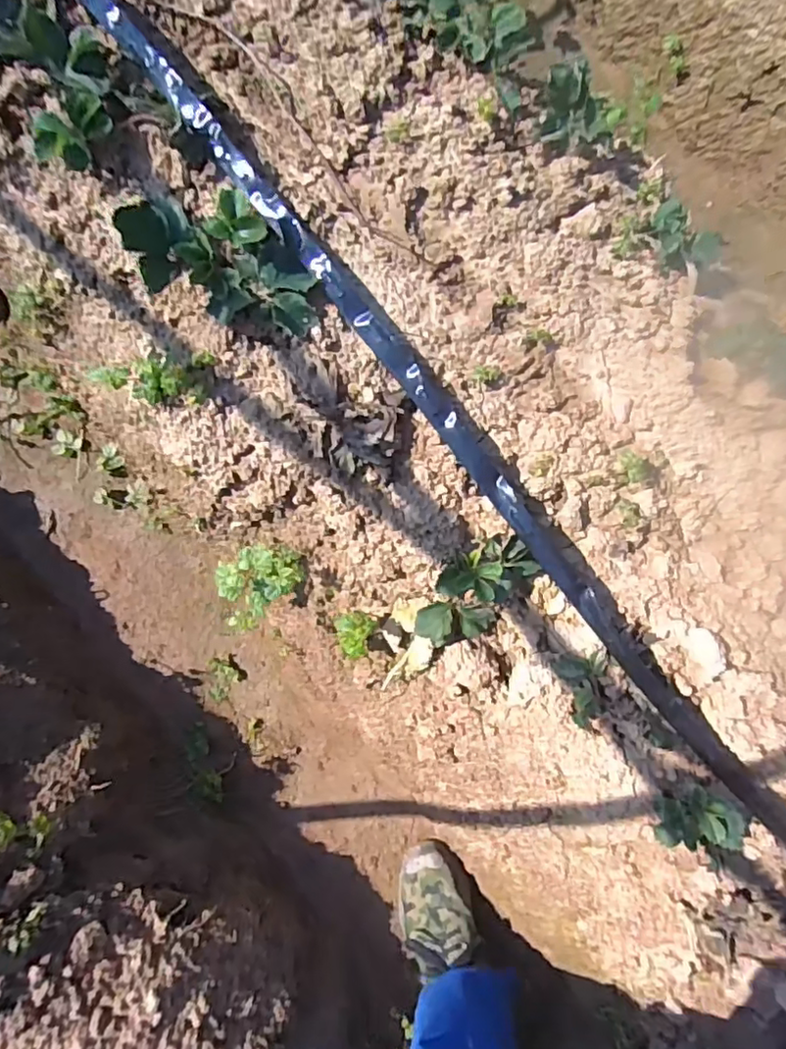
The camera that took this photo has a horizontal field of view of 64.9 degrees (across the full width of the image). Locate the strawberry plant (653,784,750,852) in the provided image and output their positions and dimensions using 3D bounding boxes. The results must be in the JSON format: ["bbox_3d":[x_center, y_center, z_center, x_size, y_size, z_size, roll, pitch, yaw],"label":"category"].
[{"bbox_3d":[0.309,0.292,0.616,0.091,0.034,0.057,7,86,-5],"label":"strawberry plant"}]

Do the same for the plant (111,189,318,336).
[{"bbox_3d":[-0.160,-0.256,0.599,0.193,0.075,0.104,23,85,-14],"label":"plant"}]

